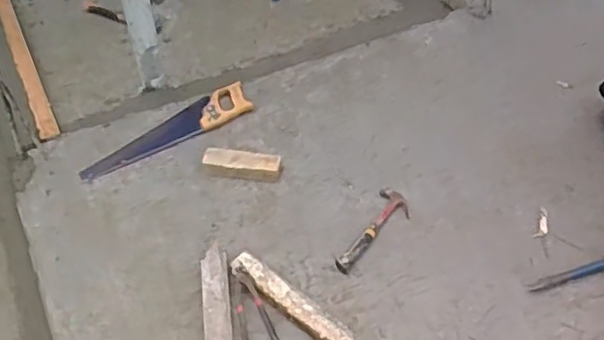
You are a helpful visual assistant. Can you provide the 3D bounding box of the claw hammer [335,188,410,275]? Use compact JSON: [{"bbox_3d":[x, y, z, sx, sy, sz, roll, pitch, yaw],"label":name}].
[{"bbox_3d":[0.186,0.155,1.566,0.092,0.025,0.280,24,53,21],"label":"claw hammer"}]

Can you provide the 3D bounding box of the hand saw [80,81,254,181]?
[{"bbox_3d":[-0.376,-0.107,1.820,0.547,0.029,0.115,-35,56,-26],"label":"hand saw"}]

